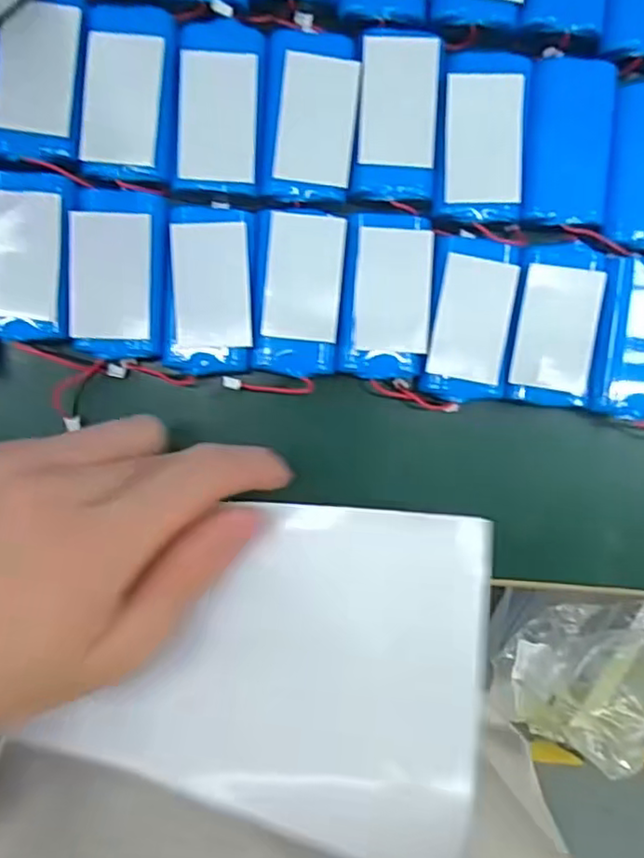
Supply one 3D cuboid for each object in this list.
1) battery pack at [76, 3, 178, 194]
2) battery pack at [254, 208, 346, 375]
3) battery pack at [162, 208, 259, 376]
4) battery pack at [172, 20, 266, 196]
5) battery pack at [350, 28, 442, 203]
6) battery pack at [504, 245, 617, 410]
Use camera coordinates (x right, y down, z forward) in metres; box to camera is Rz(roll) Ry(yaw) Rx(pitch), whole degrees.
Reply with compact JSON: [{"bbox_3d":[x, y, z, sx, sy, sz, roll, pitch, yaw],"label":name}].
[{"bbox_3d":[-0.078,-0.134,0.257,0.037,0.010,0.065,5,91,-3],"label":"battery pack"},{"bbox_3d":[-0.009,-0.057,0.268,0.035,0.013,0.064,4,91,-3],"label":"battery pack"},{"bbox_3d":[-0.045,-0.058,0.264,0.035,0.007,0.066,3,91,-3],"label":"battery pack"},{"bbox_3d":[-0.041,-0.130,0.260,0.034,0.010,0.064,5,91,-3],"label":"battery pack"},{"bbox_3d":[0.031,-0.128,0.261,0.033,0.009,0.064,3,91,-3],"label":"battery pack"},{"bbox_3d":[0.103,-0.044,0.272,0.042,0.014,0.066,7,91,-3],"label":"battery pack"}]

